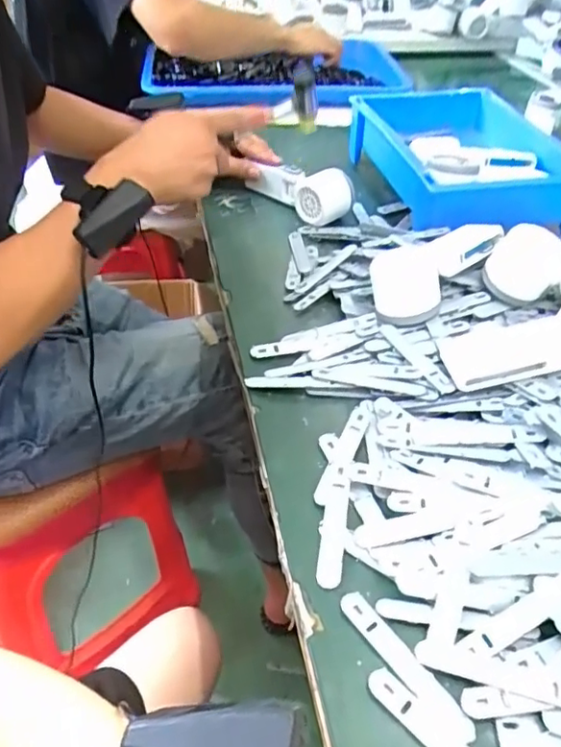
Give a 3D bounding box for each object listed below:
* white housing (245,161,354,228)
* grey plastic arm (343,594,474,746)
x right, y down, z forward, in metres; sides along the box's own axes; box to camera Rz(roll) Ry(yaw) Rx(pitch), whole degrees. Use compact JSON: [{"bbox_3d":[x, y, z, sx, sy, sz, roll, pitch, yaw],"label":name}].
[{"bbox_3d":[0.029,-0.234,0.740,0.055,0.053,0.143,-29,51,-31],"label":"white housing"},{"bbox_3d":[0.070,0.163,0.335,0.016,0.004,0.095,-26,50,-29],"label":"grey plastic arm"}]

